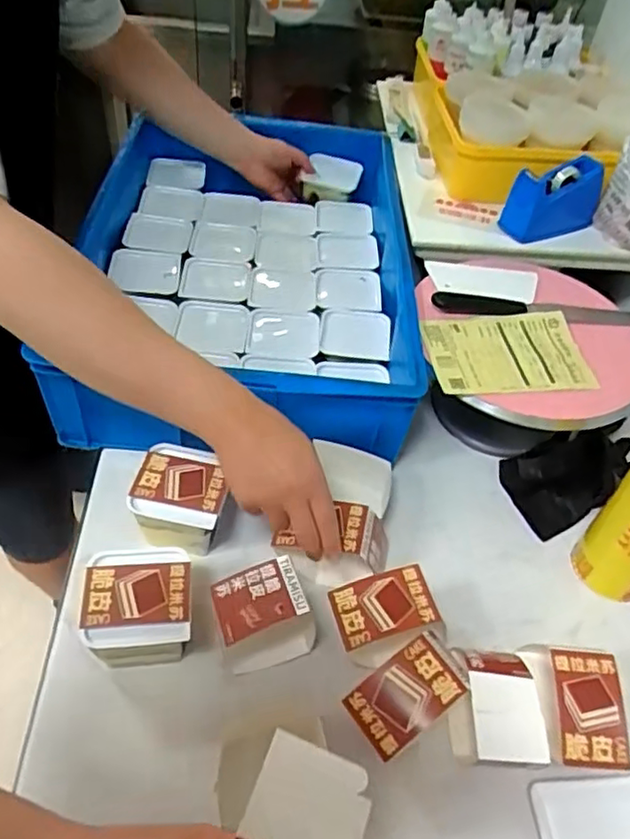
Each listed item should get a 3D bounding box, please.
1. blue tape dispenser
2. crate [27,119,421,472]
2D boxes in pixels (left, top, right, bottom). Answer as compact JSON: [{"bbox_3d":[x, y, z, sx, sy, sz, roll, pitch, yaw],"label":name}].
[{"bbox_3d":[0.344,-0.312,0.905,0.138,0.094,0.056,-18,53,-20],"label":"blue tape dispenser"},{"bbox_3d":[-0.089,-0.224,0.918,0.430,0.142,0.637,1,48,-4],"label":"crate"}]

